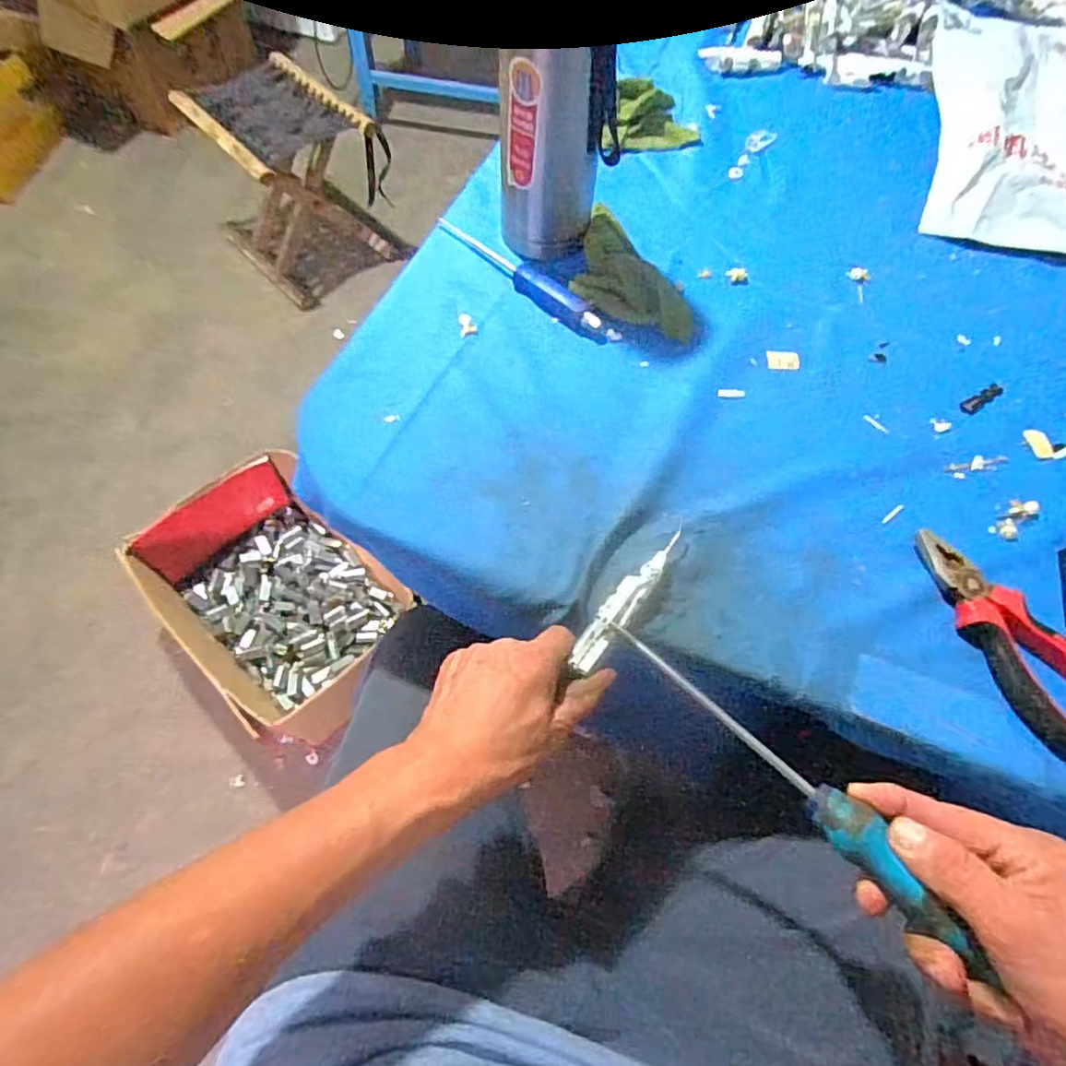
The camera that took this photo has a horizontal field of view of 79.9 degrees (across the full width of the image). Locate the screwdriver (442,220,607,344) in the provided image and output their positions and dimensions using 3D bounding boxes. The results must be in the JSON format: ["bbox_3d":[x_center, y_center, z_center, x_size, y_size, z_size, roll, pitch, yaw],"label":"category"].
[{"bbox_3d":[-0.013,-0.223,0.547,0.195,0.018,0.023,40,69,18],"label":"screwdriver"}]

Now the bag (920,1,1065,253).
[{"bbox_3d":[0.541,-0.426,0.654,0.261,0.043,0.372,12,63,5],"label":"bag"}]

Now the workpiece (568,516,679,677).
[{"bbox_3d":[0.063,0.039,0.405,0.018,0.019,0.119,36,72,16],"label":"workpiece"}]

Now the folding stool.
[{"bbox_3d":[-0.507,-0.736,1.380,0.296,0.358,0.294,42,68,18],"label":"folding stool"}]

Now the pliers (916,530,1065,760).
[{"bbox_3d":[0.304,0.065,0.402,0.052,0.023,0.157,-23,65,-12],"label":"pliers"}]

